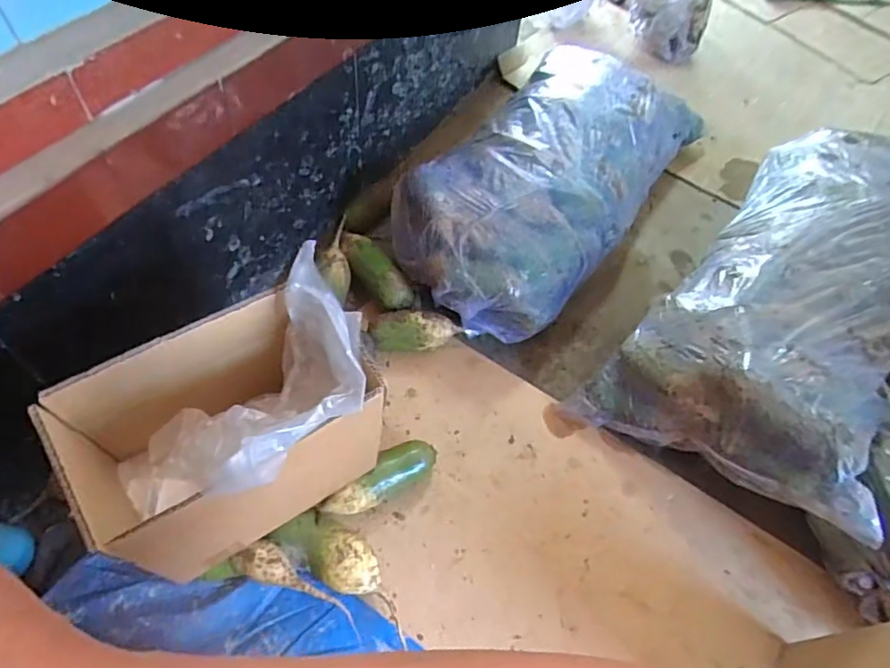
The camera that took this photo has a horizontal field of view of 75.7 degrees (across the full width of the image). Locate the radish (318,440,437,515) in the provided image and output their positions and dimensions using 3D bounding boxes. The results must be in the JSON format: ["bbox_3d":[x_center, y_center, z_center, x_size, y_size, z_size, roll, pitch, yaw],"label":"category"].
[{"bbox_3d":[-0.083,0.192,0.744,0.160,0.056,0.050,-29,63,-22],"label":"radish"}]

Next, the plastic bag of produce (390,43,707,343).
[{"bbox_3d":[0.164,-0.245,0.958,0.292,0.182,0.554,35,61,18],"label":"plastic bag of produce"}]

